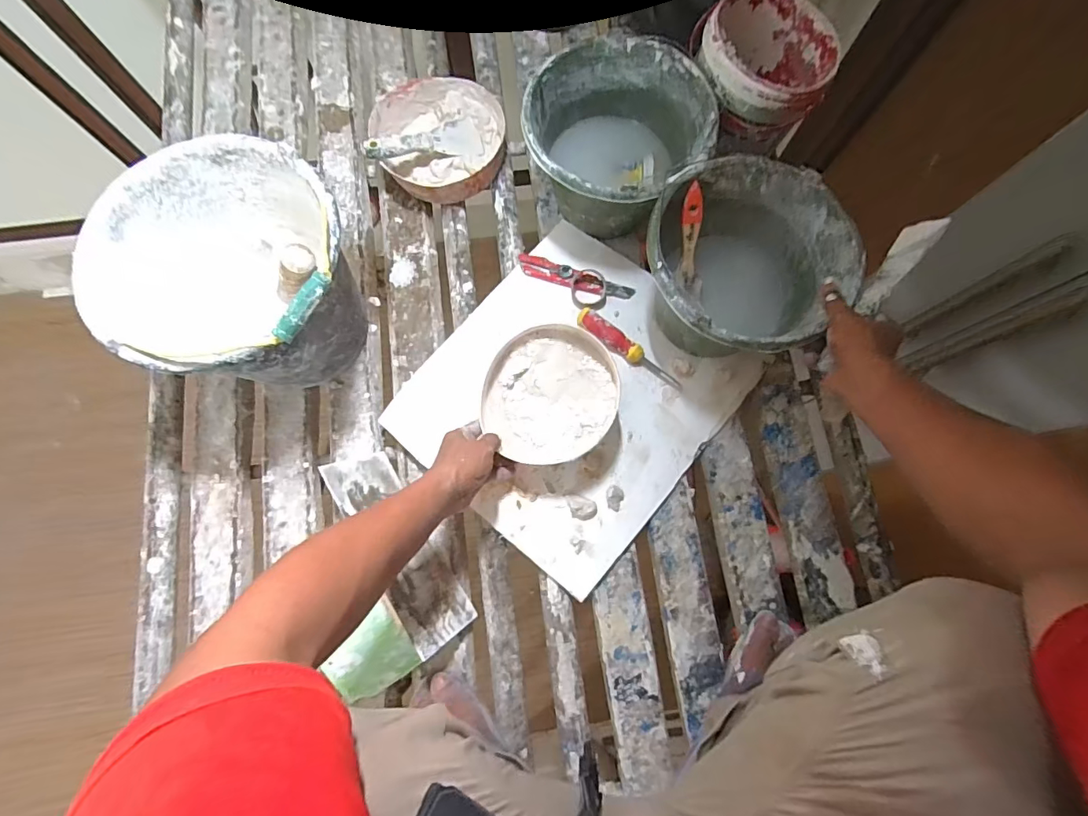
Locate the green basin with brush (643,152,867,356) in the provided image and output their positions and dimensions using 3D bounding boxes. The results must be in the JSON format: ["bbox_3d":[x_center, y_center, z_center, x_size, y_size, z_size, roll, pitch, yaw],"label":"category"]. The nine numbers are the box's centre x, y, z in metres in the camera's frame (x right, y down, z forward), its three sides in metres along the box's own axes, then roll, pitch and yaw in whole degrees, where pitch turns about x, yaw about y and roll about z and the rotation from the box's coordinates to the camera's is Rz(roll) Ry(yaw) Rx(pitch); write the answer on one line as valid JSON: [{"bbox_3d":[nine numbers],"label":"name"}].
[{"bbox_3d":[0.245,-0.166,0.632,0.237,0.169,0.232,0,77,0],"label":"green basin with brush"}]

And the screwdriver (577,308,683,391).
[{"bbox_3d":[0.126,-0.085,0.707,0.180,0.025,0.031,36,80,8],"label":"screwdriver"}]

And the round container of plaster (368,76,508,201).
[{"bbox_3d":[-0.164,-0.436,0.786,0.206,0.060,0.209,0,77,0],"label":"round container of plaster"}]

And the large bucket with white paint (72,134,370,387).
[{"bbox_3d":[-0.366,-0.153,0.615,0.273,0.249,0.264,0,77,0],"label":"large bucket with white paint"}]

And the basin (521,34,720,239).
[{"bbox_3d":[0.102,-0.370,0.703,0.239,0.165,0.241,0,77,0],"label":"basin"}]

